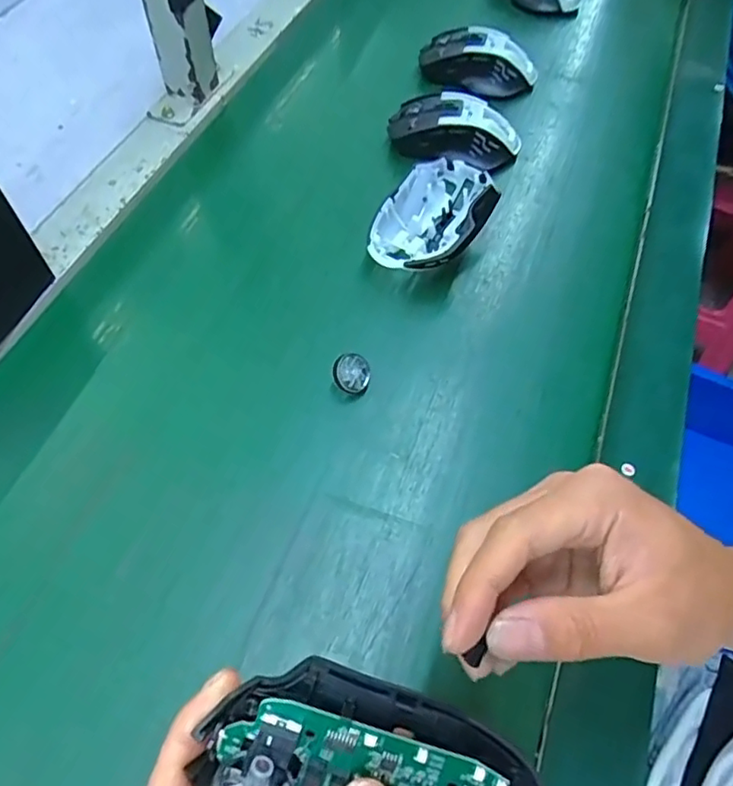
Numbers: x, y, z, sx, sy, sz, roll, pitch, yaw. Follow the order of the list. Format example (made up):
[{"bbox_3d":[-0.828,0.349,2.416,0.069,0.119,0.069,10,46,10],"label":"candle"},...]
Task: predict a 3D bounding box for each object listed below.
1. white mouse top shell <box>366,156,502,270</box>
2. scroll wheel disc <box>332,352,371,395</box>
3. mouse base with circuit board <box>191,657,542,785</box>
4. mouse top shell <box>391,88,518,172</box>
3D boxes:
[{"bbox_3d":[0.053,-0.136,0.462,0.072,0.043,0.110,28,62,14],"label":"white mouse top shell"},{"bbox_3d":[-0.010,-0.013,0.396,0.027,0.006,0.028,-12,81,-25],"label":"scroll wheel disc"},{"bbox_3d":[0.004,0.128,0.196,0.111,0.028,0.058,19,83,0],"label":"mouse base with circuit board"},{"bbox_3d":[0.078,-0.239,0.530,0.113,0.035,0.075,29,62,15],"label":"mouse top shell"}]

